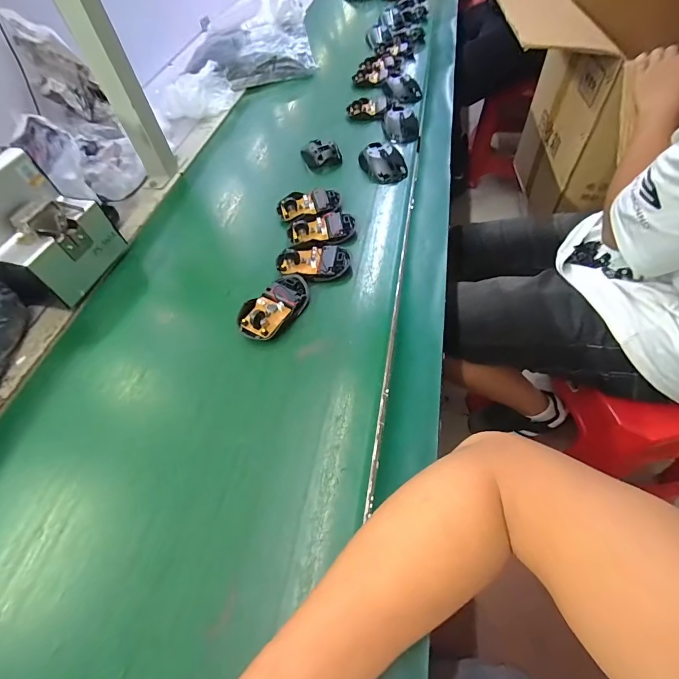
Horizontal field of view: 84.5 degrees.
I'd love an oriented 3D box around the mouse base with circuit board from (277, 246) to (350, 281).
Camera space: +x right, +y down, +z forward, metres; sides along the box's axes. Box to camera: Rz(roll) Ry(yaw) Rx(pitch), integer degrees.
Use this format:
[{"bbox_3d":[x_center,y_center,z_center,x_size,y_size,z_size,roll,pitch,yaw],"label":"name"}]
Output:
[{"bbox_3d":[-0.033,-0.097,0.472,0.090,0.016,0.050,-8,53,0],"label":"mouse base with circuit board"}]

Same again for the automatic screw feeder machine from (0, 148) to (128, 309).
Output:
[{"bbox_3d":[-0.407,-0.141,0.469,0.178,0.135,0.139,17,57,18],"label":"automatic screw feeder machine"}]

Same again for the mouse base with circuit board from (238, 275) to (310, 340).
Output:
[{"bbox_3d":[-0.077,-0.041,0.436,0.057,0.021,0.094,25,60,22],"label":"mouse base with circuit board"}]

